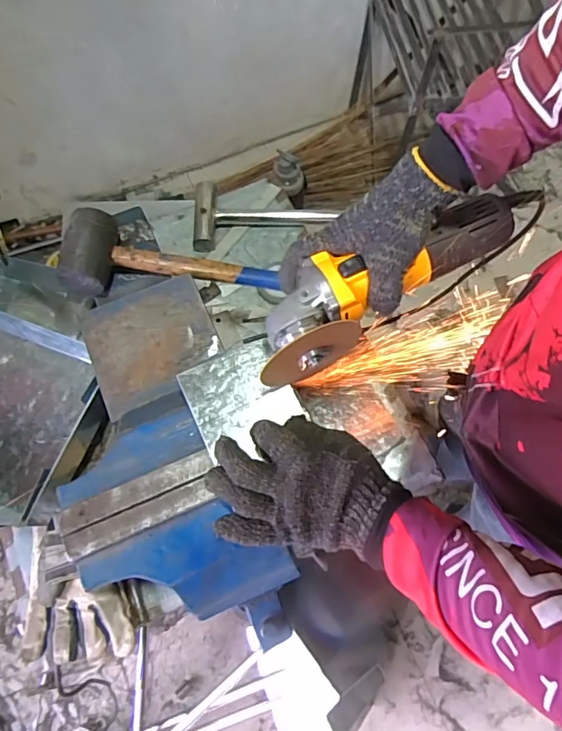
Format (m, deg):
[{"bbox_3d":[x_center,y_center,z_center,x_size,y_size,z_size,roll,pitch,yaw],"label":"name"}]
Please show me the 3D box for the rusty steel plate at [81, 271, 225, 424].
[{"bbox_3d":[-0.157,-0.031,0.608,0.148,0.008,0.145,-24,71,-9],"label":"rusty steel plate"}]

